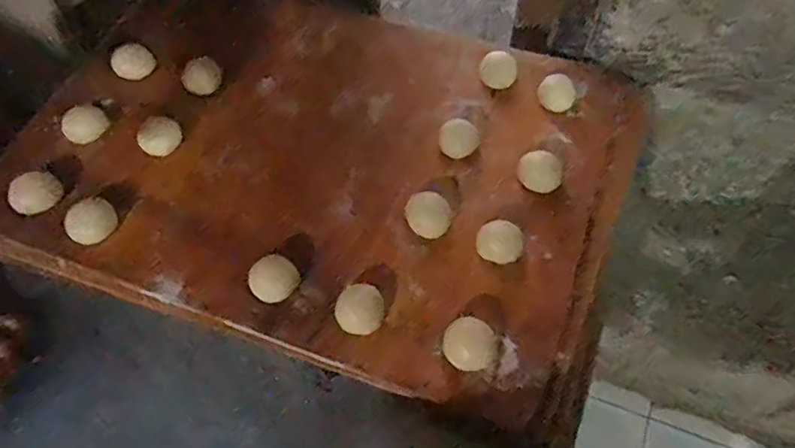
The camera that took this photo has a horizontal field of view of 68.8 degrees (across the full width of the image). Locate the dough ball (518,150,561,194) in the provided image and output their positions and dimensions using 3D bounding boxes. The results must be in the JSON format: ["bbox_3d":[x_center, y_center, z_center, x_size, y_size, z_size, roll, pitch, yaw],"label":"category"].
[{"bbox_3d":[0.151,-0.054,0.608,0.040,0.021,0.042,0,61,1],"label":"dough ball"}]

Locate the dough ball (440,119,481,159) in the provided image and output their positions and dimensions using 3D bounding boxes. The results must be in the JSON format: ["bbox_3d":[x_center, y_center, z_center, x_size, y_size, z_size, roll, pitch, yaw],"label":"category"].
[{"bbox_3d":[0.066,-0.092,0.628,0.039,0.025,0.039,0,61,1],"label":"dough ball"}]

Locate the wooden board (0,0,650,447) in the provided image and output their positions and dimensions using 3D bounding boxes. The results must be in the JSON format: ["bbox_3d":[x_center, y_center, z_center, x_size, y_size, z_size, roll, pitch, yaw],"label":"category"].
[{"bbox_3d":[-0.074,-0.077,0.628,0.619,0.034,0.434,17,62,10],"label":"wooden board"}]

